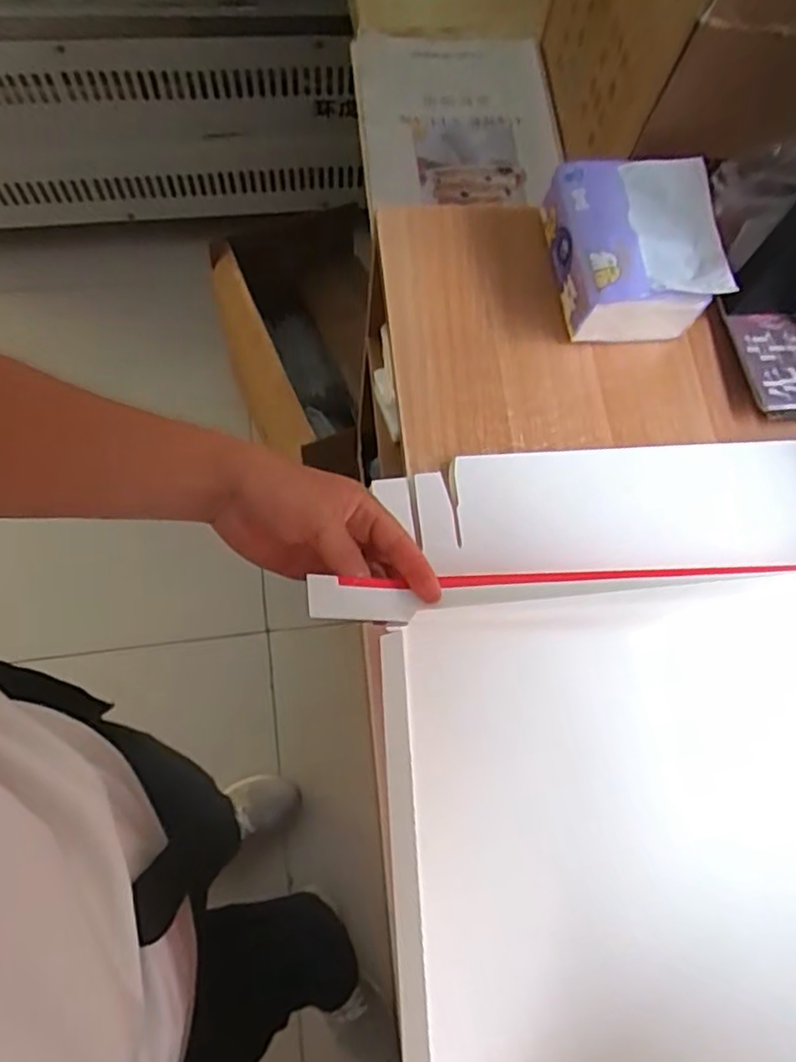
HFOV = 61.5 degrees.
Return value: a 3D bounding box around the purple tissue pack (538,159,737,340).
[{"bbox_3d":[0.194,-0.232,0.549,0.125,0.060,0.139,-4,72,-7],"label":"purple tissue pack"}]

